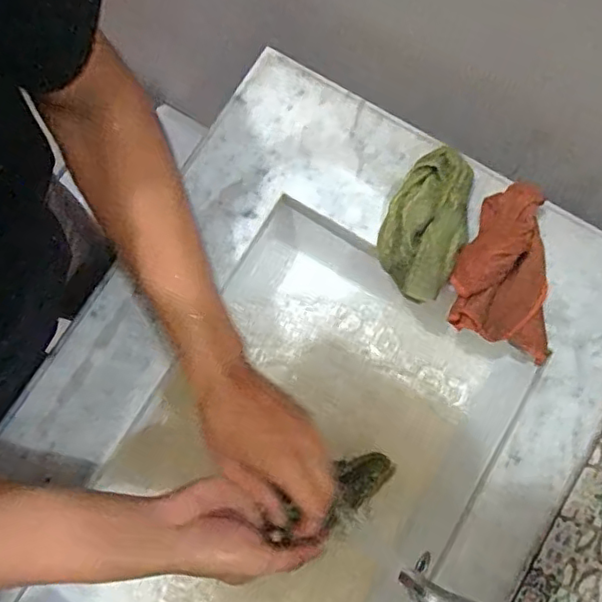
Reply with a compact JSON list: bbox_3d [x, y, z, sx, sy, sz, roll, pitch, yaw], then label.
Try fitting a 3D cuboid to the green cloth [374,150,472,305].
[{"bbox_3d":[0.115,-0.071,0.553,0.077,0.055,0.135,30,79,6],"label":"green cloth"}]

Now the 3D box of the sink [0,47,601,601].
[{"bbox_3d":[-0.026,0.164,0.589,0.443,0.148,0.690,32,79,7],"label":"sink"}]

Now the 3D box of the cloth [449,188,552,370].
[{"bbox_3d":[0.181,-0.029,0.538,0.087,0.057,0.150,-1,77,0],"label":"cloth"}]

